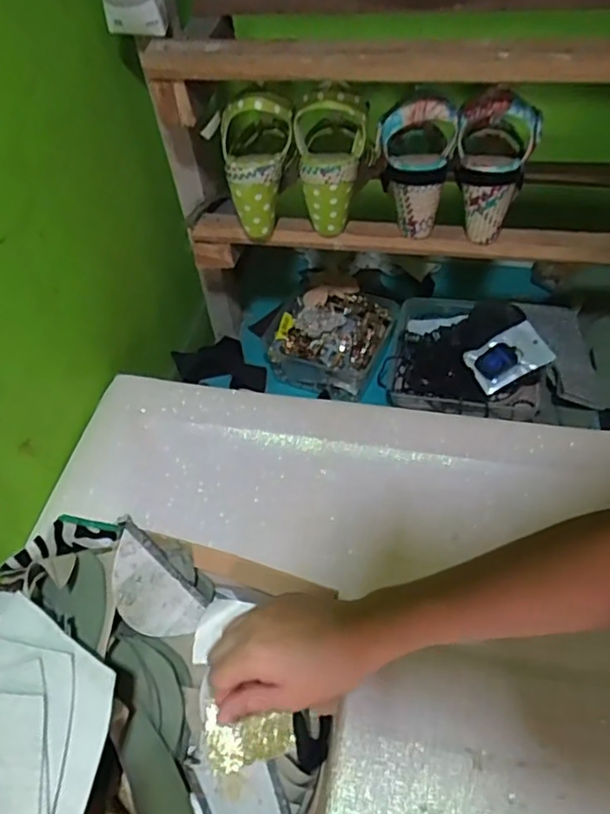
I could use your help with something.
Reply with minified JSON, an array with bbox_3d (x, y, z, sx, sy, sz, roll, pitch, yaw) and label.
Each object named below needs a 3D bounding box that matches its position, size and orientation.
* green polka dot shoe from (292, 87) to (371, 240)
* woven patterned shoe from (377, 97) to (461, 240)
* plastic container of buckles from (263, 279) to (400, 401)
[{"bbox_3d":[0.025,-0.260,0.664,0.079,0.149,0.061,7,25,11],"label":"green polka dot shoe"},{"bbox_3d":[0.120,-0.265,0.664,0.083,0.134,0.101,5,50,9],"label":"woven patterned shoe"},{"bbox_3d":[0.034,-0.104,0.898,0.178,0.074,0.156,12,52,14],"label":"plastic container of buckles"}]

